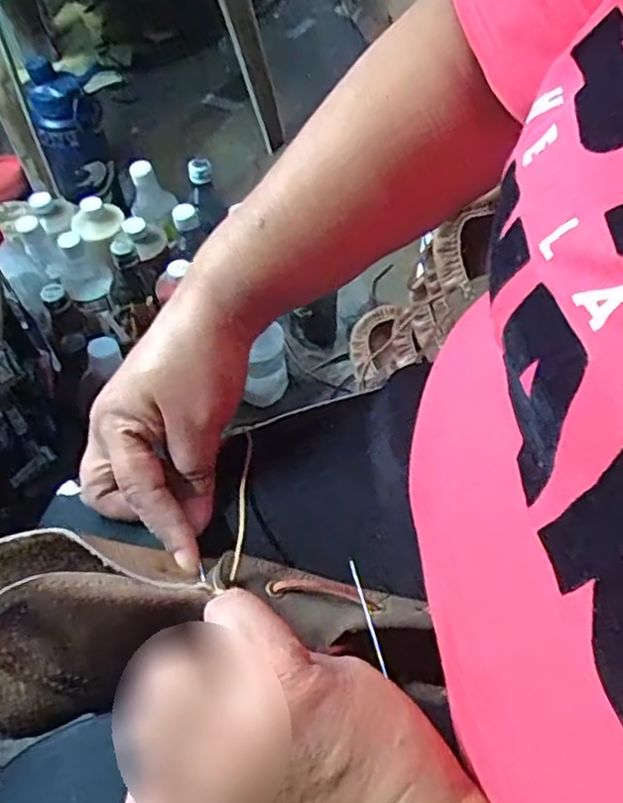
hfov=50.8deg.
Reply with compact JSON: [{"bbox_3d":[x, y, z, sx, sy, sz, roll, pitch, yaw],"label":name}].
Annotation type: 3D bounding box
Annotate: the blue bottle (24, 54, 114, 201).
[{"bbox_3d":[-0.332,-0.376,0.916,0.095,0.166,0.068,-24,59,-13],"label":"blue bottle"}]

